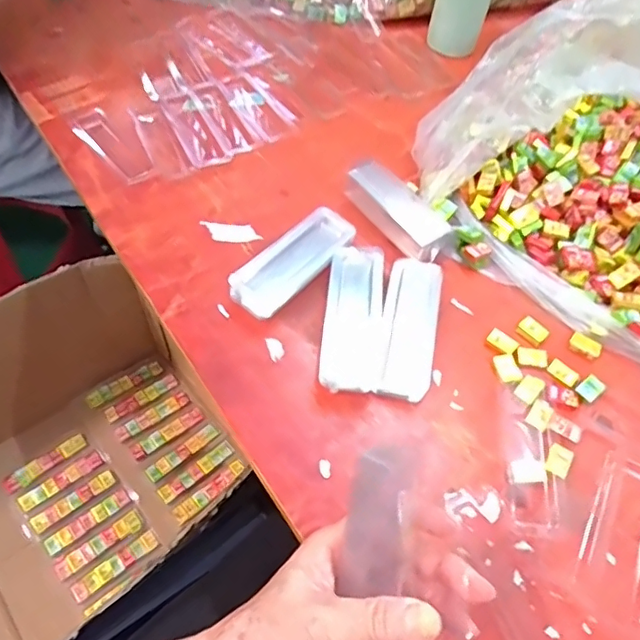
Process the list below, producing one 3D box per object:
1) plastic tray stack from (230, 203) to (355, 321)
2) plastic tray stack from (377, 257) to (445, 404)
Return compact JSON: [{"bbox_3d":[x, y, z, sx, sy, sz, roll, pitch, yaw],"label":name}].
[{"bbox_3d":[-0.019,-0.060,0.526,0.057,0.021,0.141,36,60,19],"label":"plastic tray stack"},{"bbox_3d":[0.081,0.003,0.499,0.047,0.022,0.139,12,55,3],"label":"plastic tray stack"}]

